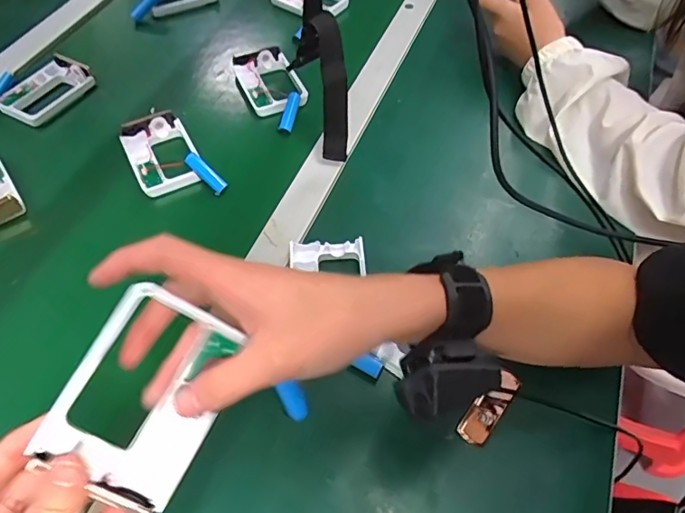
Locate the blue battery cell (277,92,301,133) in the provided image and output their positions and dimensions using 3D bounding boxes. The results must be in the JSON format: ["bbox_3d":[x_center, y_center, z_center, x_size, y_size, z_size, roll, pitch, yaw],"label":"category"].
[{"bbox_3d":[-0.060,-0.165,0.583,0.017,0.012,0.051,11,73,8],"label":"blue battery cell"}]

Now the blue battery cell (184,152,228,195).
[{"bbox_3d":[-0.142,-0.087,0.524,0.052,0.014,0.014,44,63,-1],"label":"blue battery cell"}]

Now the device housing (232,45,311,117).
[{"bbox_3d":[-0.088,-0.213,0.617,0.067,0.018,0.110,-19,58,-13],"label":"device housing"}]

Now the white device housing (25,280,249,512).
[{"bbox_3d":[-0.097,0.069,0.250,0.071,0.015,0.091,30,72,-10],"label":"white device housing"}]

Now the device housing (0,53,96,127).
[{"bbox_3d":[-0.360,-0.201,0.614,0.080,0.024,0.103,19,58,13],"label":"device housing"}]

